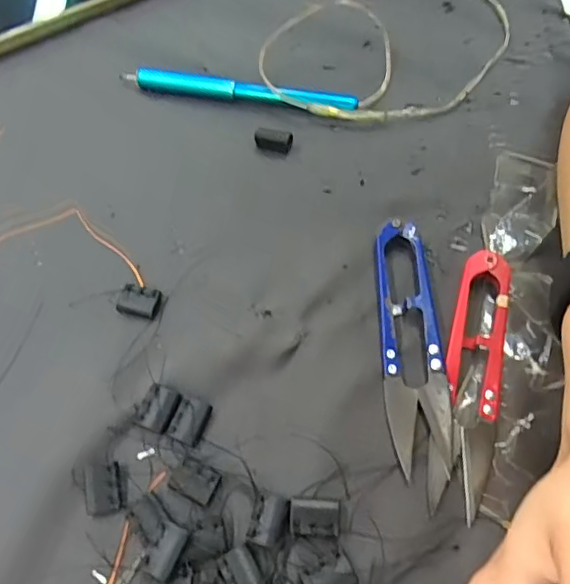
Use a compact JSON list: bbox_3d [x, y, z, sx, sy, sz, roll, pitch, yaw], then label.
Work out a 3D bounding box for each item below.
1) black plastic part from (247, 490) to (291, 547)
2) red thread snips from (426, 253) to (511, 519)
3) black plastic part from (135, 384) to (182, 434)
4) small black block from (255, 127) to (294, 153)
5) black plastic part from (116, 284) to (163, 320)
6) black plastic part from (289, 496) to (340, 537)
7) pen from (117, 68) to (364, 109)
[{"bbox_3d":[-0.007,0.092,0.228,0.013,0.004,0.019,15,66,11],"label":"black plastic part"},{"bbox_3d":[0.082,0.036,0.245,0.025,0.010,0.115,12,66,9],"label":"red thread snips"},{"bbox_3d":[-0.056,0.052,0.250,0.015,0.005,0.019,20,67,13],"label":"black plastic part"},{"bbox_3d":[-0.006,-0.084,0.307,0.020,0.010,0.008,15,66,11],"label":"small black block"},{"bbox_3d":[-0.071,0.004,0.274,0.021,0.004,0.015,13,66,10],"label":"black plastic part"},{"bbox_3d":[0.012,0.090,0.226,0.020,0.005,0.014,2,65,5],"label":"black plastic part"},{"bbox_3d":[-0.028,-0.116,0.325,0.137,0.010,0.009,11,66,9],"label":"pen"}]

